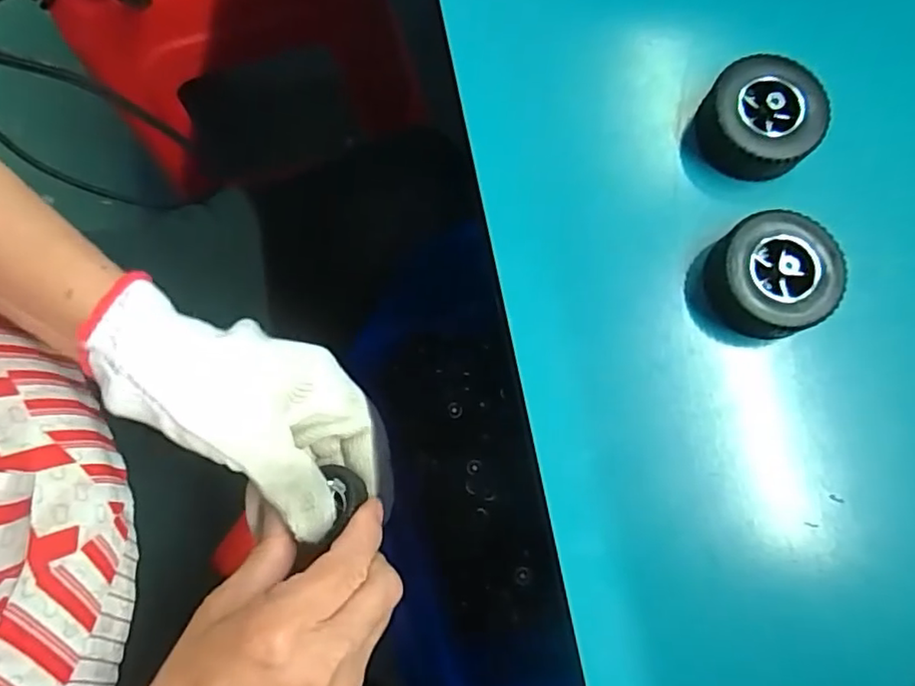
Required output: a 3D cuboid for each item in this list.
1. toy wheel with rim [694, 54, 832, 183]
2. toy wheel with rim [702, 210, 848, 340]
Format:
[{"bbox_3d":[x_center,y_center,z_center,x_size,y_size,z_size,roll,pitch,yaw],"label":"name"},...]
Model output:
[{"bbox_3d":[0.100,-0.073,0.204,0.037,0.017,0.038,0,78,1],"label":"toy wheel with rim"},{"bbox_3d":[0.098,-0.020,0.193,0.044,0.016,0.035,-36,79,-6],"label":"toy wheel with rim"}]

